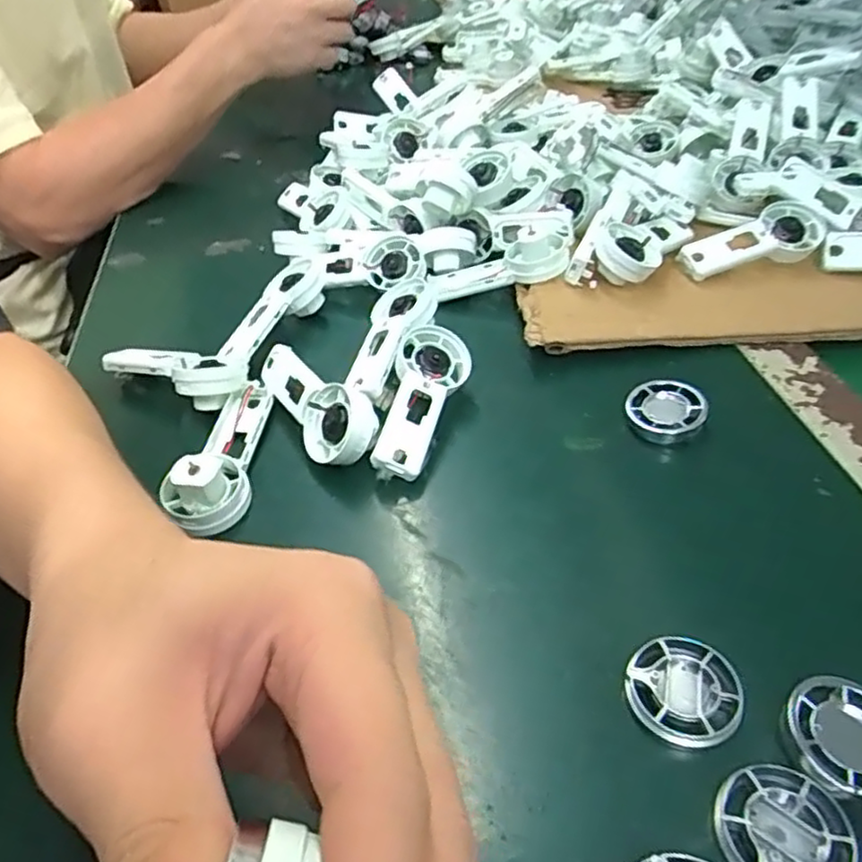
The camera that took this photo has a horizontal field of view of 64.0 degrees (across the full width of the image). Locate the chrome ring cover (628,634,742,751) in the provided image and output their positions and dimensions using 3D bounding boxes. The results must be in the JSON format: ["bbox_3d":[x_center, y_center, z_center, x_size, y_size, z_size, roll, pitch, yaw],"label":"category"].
[{"bbox_3d":[0.090,0.094,0.248,0.038,0.009,0.038,15,45,19],"label":"chrome ring cover"}]

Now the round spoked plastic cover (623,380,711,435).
[{"bbox_3d":[0.122,-0.013,0.359,0.038,0.005,0.036,-7,56,10],"label":"round spoked plastic cover"}]

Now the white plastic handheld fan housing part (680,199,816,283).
[{"bbox_3d":[0.203,-0.119,0.439,0.088,0.012,0.040,-20,78,-6],"label":"white plastic handheld fan housing part"}]

